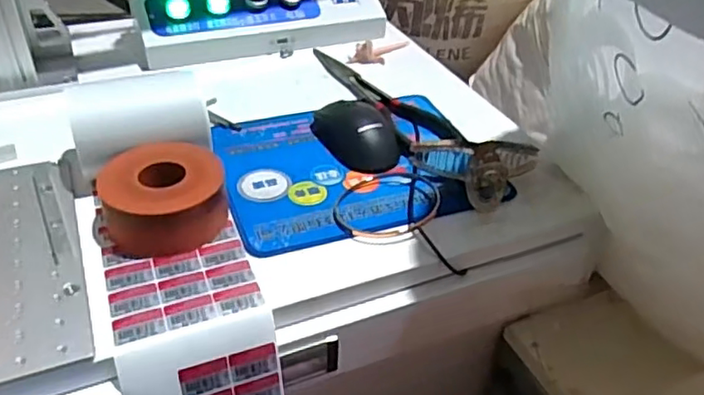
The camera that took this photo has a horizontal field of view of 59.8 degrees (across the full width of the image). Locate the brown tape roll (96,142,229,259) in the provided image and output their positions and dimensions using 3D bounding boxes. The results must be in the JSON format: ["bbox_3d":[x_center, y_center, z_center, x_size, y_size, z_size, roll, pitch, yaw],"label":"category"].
[{"bbox_3d":[-0.153,-0.001,0.506,0.097,0.050,0.085,-9,39,-15],"label":"brown tape roll"}]

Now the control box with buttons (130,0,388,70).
[{"bbox_3d":[-0.119,-0.254,0.828,0.326,0.073,0.128,-12,40,-19],"label":"control box with buttons"}]

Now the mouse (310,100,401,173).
[{"bbox_3d":[0.004,-0.068,0.614,0.063,0.036,0.104,-26,46,-32],"label":"mouse"}]

